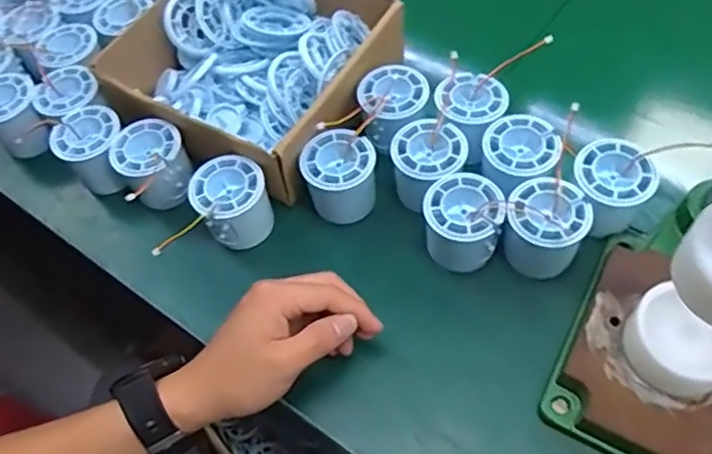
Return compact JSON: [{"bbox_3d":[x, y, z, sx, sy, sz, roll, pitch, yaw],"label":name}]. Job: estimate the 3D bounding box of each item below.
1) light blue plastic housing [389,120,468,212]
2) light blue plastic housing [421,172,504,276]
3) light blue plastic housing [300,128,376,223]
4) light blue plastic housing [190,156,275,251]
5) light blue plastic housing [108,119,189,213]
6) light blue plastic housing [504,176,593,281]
[{"bbox_3d":[0.053,-0.042,0.489,0.063,0.055,0.053,-41,63,-20],"label":"light blue plastic housing"},{"bbox_3d":[0.077,-0.002,0.463,0.052,0.057,0.051,-1,57,5],"label":"light blue plastic housing"},{"bbox_3d":[-0.012,-0.036,0.489,0.054,0.053,0.054,-2,57,4],"label":"light blue plastic housing"},{"bbox_3d":[-0.093,-0.018,0.486,0.053,0.050,0.054,-15,57,-5],"label":"light blue plastic housing"},{"bbox_3d":[-0.162,-0.050,0.510,0.052,0.045,0.053,-2,57,4],"label":"light blue plastic housing"},{"bbox_3d":[0.133,0.005,0.455,0.055,0.061,0.056,7,58,9],"label":"light blue plastic housing"}]

